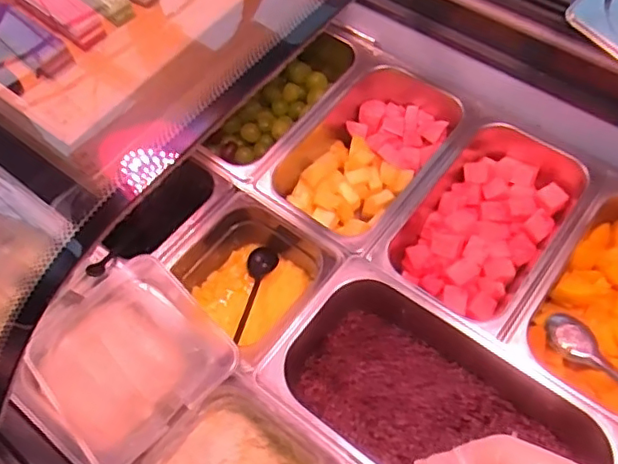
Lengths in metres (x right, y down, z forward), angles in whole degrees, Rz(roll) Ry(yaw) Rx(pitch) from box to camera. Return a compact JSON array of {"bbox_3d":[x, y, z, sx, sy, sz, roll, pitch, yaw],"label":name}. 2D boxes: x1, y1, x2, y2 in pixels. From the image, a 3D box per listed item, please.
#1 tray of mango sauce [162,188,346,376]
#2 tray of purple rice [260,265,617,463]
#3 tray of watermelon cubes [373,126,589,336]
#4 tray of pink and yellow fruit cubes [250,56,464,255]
[{"bbox_3d":[-0.066,0.054,0.680,0.161,0.076,0.168,34,67,18],"label":"tray of mango sauce"},{"bbox_3d":[0.127,0.179,0.596,0.322,0.086,0.180,35,67,18],"label":"tray of purple rice"},{"bbox_3d":[0.204,-0.012,0.681,0.157,0.072,0.261,34,67,18],"label":"tray of watermelon cubes"},{"bbox_3d":[0.079,-0.102,0.742,0.164,0.076,0.281,33,67,17],"label":"tray of pink and yellow fruit cubes"}]

